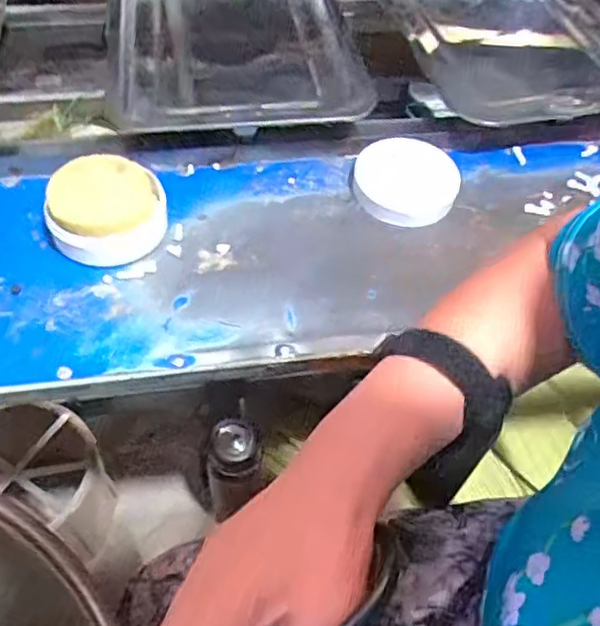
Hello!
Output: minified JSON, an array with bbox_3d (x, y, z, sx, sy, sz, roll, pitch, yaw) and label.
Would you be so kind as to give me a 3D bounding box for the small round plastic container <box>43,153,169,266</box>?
[{"bbox_3d":[-0.172,-0.093,0.565,0.093,0.058,0.088,2,51,-2],"label":"small round plastic container"}]

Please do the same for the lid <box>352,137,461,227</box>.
[{"bbox_3d":[0.108,-0.131,0.642,0.104,0.019,0.105,5,61,-9],"label":"lid"}]

